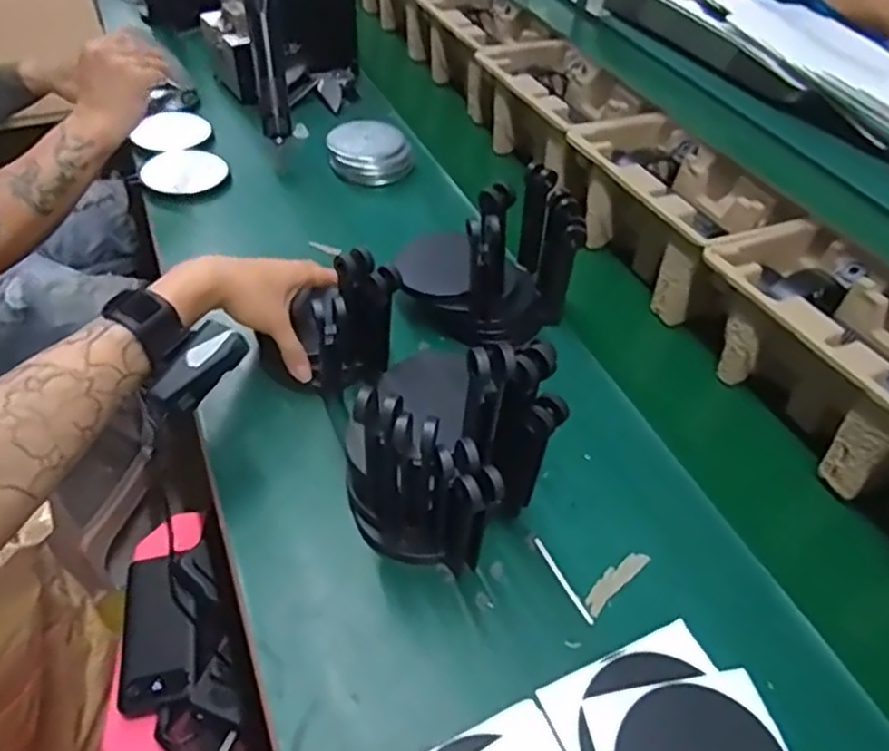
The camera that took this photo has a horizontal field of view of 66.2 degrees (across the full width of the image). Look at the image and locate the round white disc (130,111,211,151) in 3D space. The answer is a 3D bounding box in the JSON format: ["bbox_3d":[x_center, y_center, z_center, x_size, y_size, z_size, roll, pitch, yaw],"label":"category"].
[{"bbox_3d":[-0.346,-0.315,0.872,0.089,0.016,0.088,2,45,-2],"label":"round white disc"}]

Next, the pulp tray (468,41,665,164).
[{"bbox_3d":[0.140,-0.331,0.864,0.136,0.098,0.237,-17,48,-20],"label":"pulp tray"}]

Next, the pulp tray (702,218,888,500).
[{"bbox_3d":[0.332,-0.021,0.585,0.142,0.102,0.229,-15,48,-18],"label":"pulp tray"}]

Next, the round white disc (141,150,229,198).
[{"bbox_3d":[-0.310,-0.244,0.808,0.094,0.012,0.103,2,45,-2],"label":"round white disc"}]

